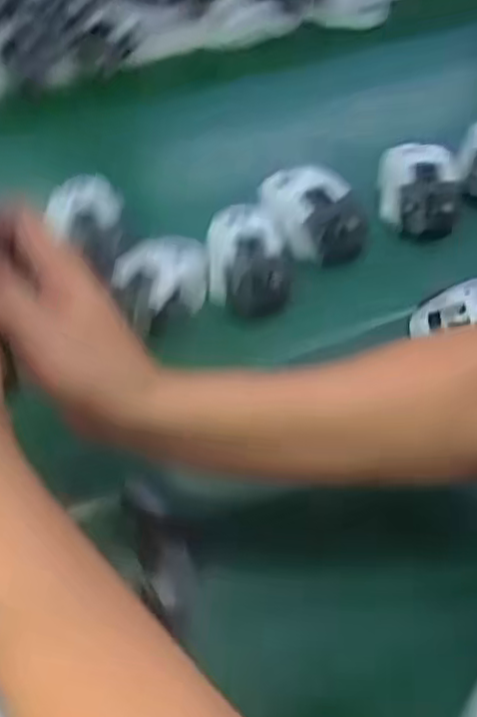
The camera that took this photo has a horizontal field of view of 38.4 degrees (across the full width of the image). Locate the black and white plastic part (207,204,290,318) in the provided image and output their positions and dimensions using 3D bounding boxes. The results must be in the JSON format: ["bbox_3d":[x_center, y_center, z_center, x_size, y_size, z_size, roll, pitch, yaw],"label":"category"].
[{"bbox_3d":[0.006,-0.081,0.567,0.073,0.039,0.079,-2,57,0],"label":"black and white plastic part"}]

